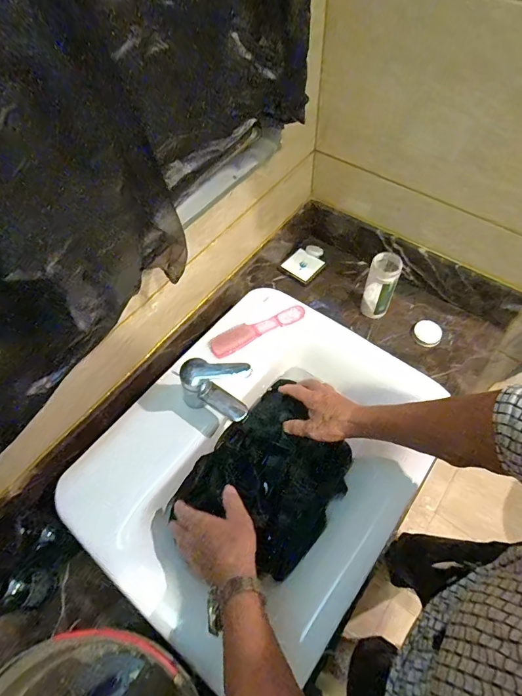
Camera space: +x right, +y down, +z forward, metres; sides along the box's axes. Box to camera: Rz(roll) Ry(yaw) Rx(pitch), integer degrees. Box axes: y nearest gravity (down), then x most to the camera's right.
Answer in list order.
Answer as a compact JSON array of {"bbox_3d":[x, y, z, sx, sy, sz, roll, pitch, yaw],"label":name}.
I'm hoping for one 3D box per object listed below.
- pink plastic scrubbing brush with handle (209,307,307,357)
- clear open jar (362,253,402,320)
[{"bbox_3d":[-0.005,-0.037,0.734,0.191,0.018,0.039,-26,62,-13],"label":"pink plastic scrubbing brush with handle"},{"bbox_3d":[0.254,-0.128,0.829,0.064,0.149,0.057,16,61,11],"label":"clear open jar"}]

